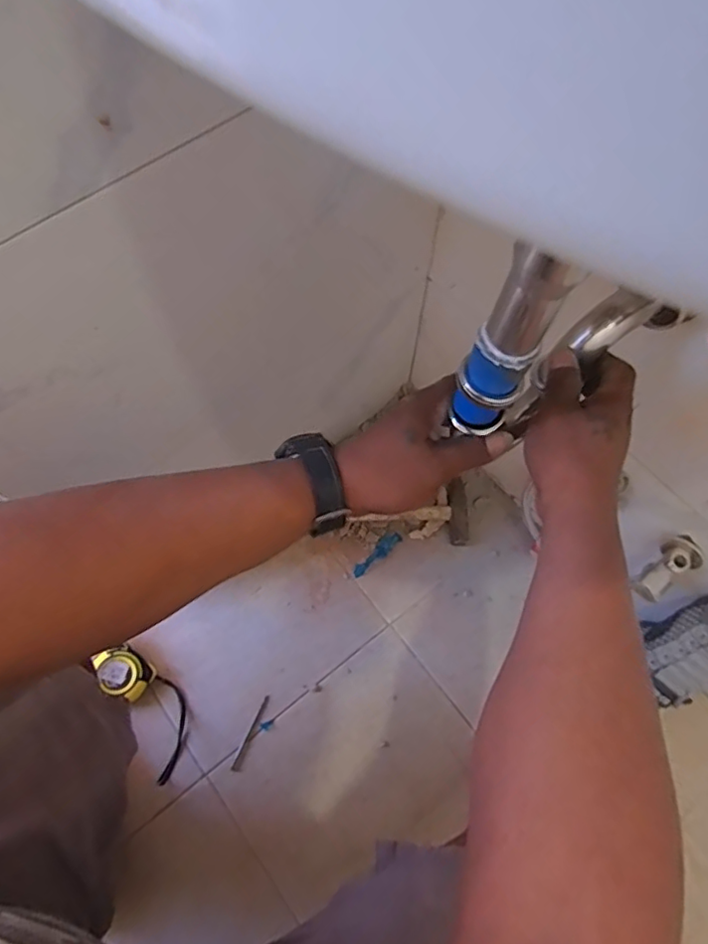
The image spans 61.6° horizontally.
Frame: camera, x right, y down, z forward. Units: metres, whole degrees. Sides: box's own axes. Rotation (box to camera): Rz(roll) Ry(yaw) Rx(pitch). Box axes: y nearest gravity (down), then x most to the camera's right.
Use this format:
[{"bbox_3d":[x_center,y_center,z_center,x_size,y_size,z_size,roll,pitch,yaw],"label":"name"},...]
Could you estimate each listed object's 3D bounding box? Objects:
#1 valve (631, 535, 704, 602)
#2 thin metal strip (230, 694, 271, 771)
[{"bbox_3d":[0.322,0.100,0.609,0.077,0.039,0.037,-38,73,-16],"label":"valve"},{"bbox_3d":[-0.134,0.338,0.770,0.011,0.005,0.097,22,71,6],"label":"thin metal strip"}]

